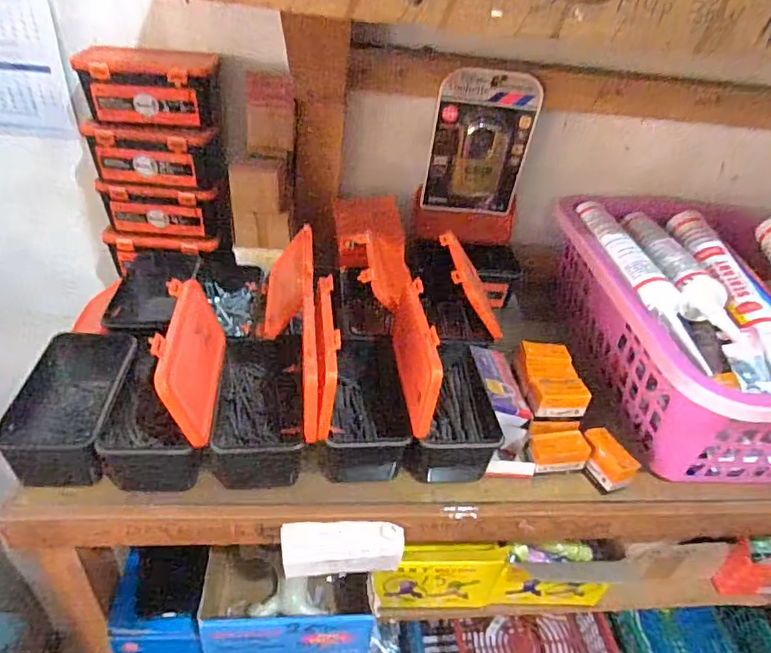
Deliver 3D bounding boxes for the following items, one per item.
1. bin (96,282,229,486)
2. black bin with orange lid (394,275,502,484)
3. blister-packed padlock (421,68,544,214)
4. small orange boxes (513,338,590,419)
[{"bbox_3d":[-0.196,0.050,0.476,0.092,0.142,0.144,2,37,-8],"label":"bin"},{"bbox_3d":[0.058,0.049,0.514,0.084,0.142,0.145,1,37,-9],"label":"black bin with orange lid"},{"bbox_3d":[0.122,-0.229,0.683,0.129,0.172,0.032,3,37,-6],"label":"blister-packed padlock"},{"bbox_3d":[0.169,0.054,0.554,0.052,0.031,0.079,1,37,-9],"label":"small orange boxes"}]

